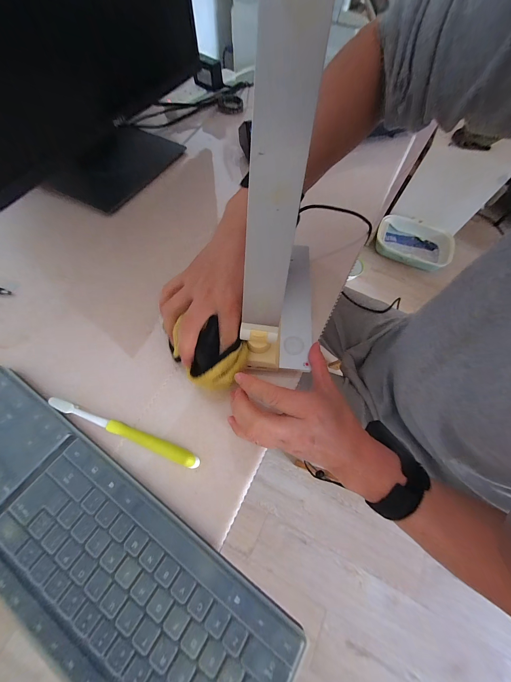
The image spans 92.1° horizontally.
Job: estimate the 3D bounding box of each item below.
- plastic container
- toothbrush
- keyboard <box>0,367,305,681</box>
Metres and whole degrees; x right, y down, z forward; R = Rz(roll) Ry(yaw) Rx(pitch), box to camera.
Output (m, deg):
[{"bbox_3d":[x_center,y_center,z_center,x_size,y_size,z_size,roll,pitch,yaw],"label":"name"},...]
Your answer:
[{"bbox_3d":[0.885,-0.540,1.370,0.409,0.101,0.265,22,65,8],"label":"plastic container"},{"bbox_3d":[-0.147,0.101,0.278,0.181,0.018,0.016,20,65,7],"label":"toothbrush"},{"bbox_3d":[-0.164,0.183,0.225,0.413,0.017,0.126,32,63,13],"label":"keyboard"}]

